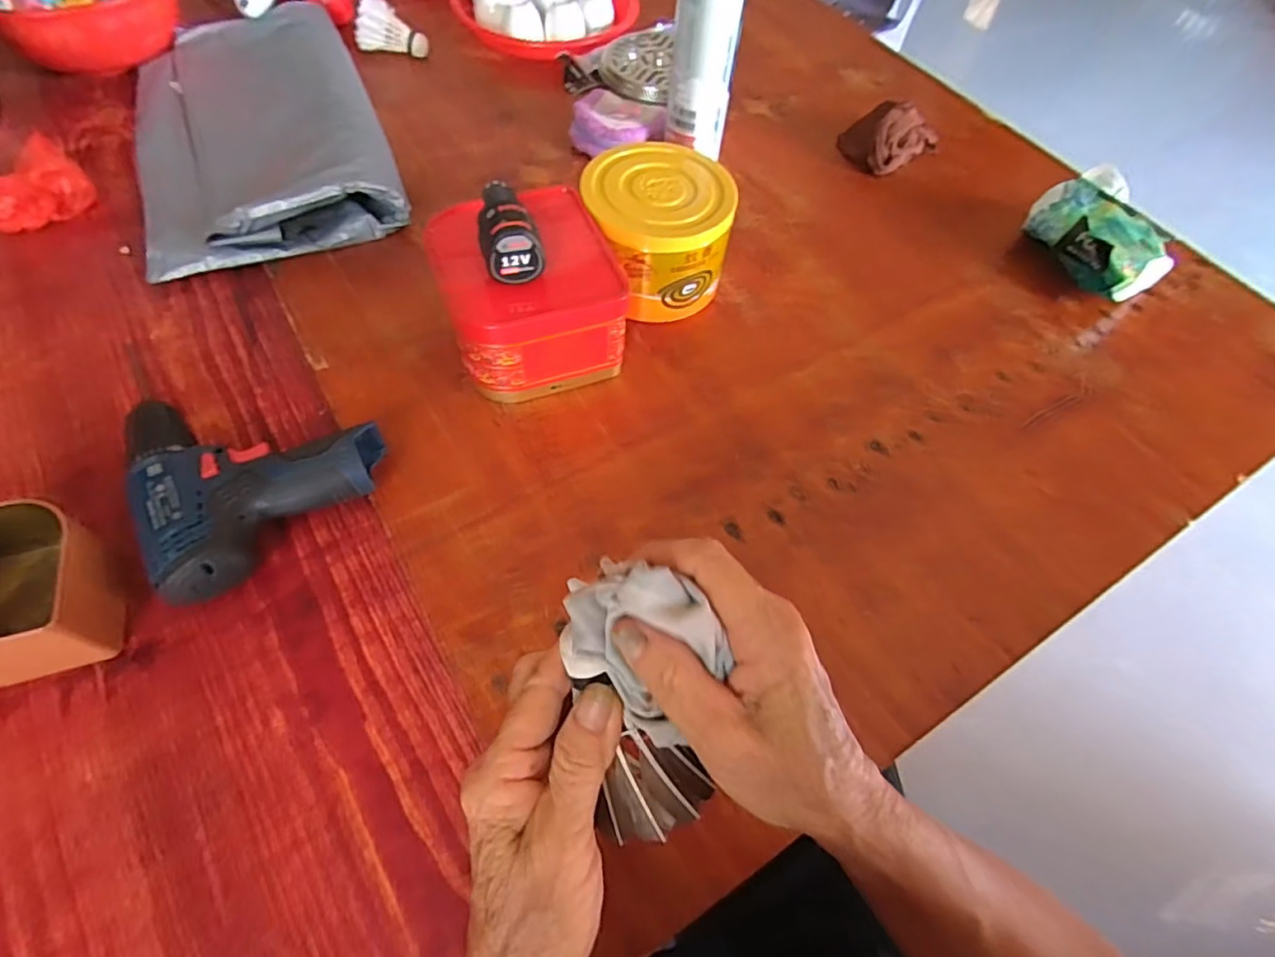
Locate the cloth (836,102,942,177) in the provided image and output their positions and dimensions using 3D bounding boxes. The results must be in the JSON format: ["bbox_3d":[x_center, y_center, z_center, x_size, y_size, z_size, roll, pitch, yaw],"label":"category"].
[{"bbox_3d":[0.307,-0.424,0.738,0.114,0.056,0.084,-28,65,-18],"label":"cloth"}]

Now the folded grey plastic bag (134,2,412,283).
[{"bbox_3d":[-0.420,-0.394,0.667,0.236,0.061,0.417,-20,63,-15],"label":"folded grey plastic bag"}]

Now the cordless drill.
[{"bbox_3d":[-0.277,-0.011,0.456,0.159,0.052,0.165,-25,64,-17],"label":"cordless drill"}]

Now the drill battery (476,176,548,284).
[{"bbox_3d":[-0.102,-0.192,0.461,0.041,0.037,0.085,-17,62,-13],"label":"drill battery"}]

